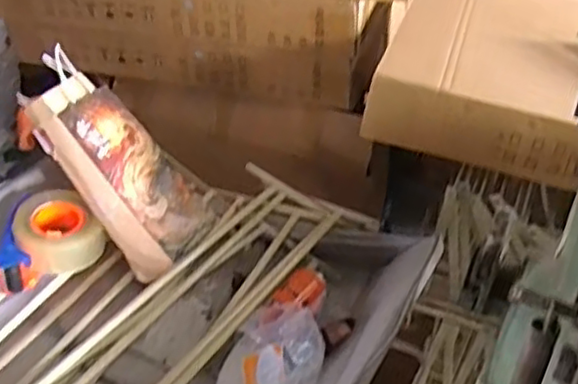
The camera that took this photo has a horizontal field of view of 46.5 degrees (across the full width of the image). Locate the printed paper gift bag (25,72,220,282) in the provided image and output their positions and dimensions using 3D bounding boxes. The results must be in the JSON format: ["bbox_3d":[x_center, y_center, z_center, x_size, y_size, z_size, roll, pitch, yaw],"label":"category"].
[{"bbox_3d":[-0.251,-0.026,1.004,0.084,0.304,0.143,-27,16,36],"label":"printed paper gift bag"}]

